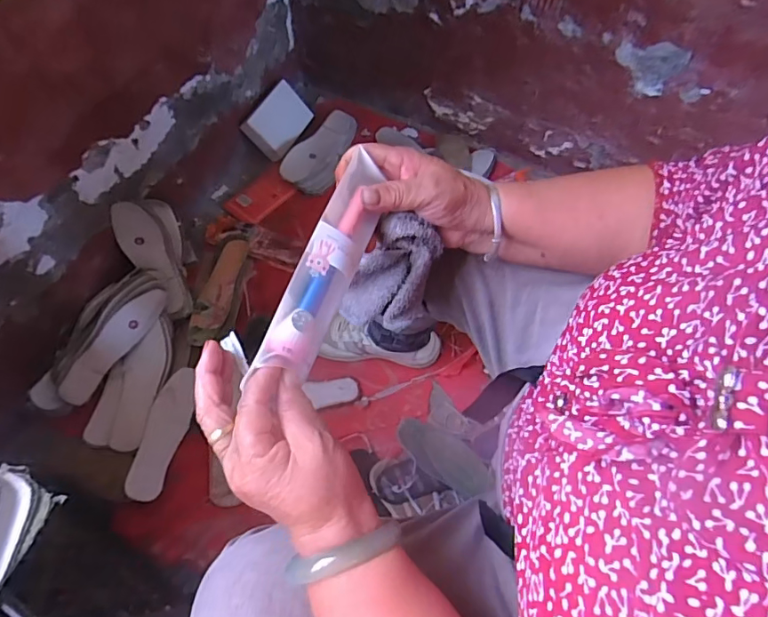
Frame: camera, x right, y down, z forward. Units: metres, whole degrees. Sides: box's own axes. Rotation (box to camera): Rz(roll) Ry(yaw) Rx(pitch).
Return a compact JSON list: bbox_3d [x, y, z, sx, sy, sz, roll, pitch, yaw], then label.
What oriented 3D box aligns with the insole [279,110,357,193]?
[{"bbox_3d":[-0.126,-0.347,1.093,0.108,0.021,0.240,35,60,-4],"label":"insole"}]

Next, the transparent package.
[{"bbox_3d":[-0.039,-0.030,0.348,0.033,0.030,0.165,17,64,7],"label":"transparent package"}]

